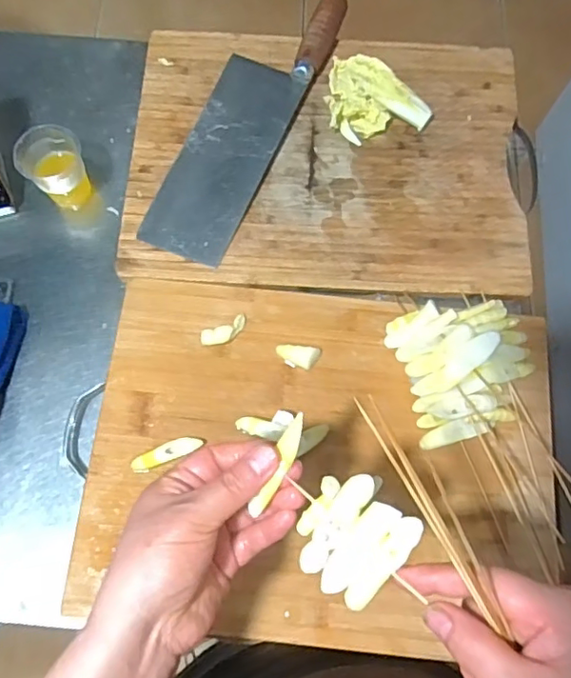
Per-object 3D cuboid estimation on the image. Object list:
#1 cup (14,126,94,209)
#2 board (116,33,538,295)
[{"bbox_3d":[-0.227,-0.168,0.562,0.059,0.071,0.056,1,72,-2],"label":"cup"},{"bbox_3d":[0.044,-0.185,0.570,0.394,0.022,0.285,3,72,-1],"label":"board"}]

